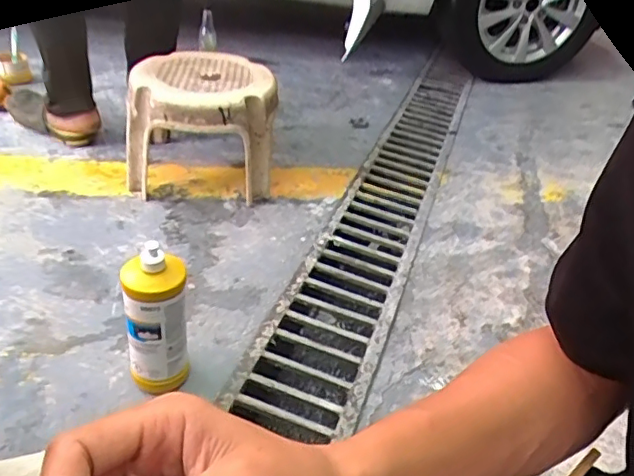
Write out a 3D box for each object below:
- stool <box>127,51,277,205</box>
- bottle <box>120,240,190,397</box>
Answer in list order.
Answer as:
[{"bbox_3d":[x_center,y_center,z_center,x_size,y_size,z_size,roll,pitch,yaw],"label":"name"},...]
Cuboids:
[{"bbox_3d":[-0.266,-0.248,1.294,0.328,0.283,0.307,6,33,-5],"label":"stool"},{"bbox_3d":[-0.222,0.117,0.788,0.079,0.241,0.060,-1,35,-14],"label":"bottle"}]

